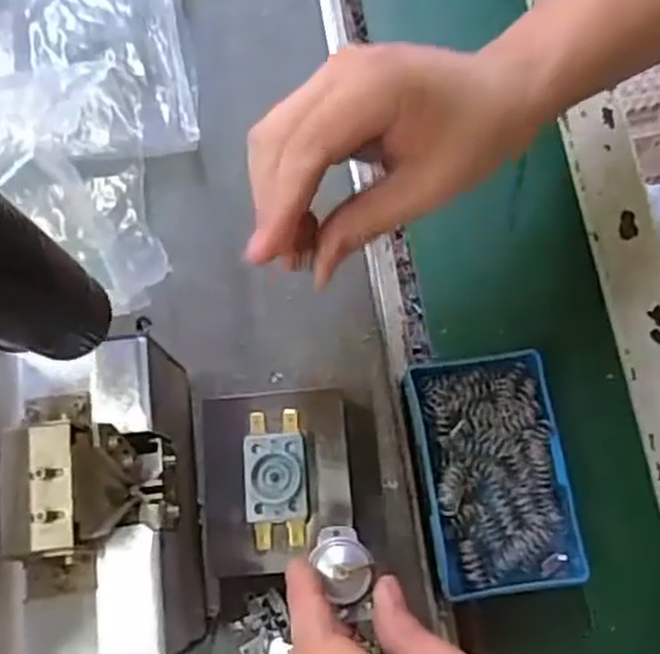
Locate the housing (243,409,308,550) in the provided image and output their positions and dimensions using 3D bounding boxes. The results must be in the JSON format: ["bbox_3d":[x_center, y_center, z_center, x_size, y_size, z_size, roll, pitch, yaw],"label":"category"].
[{"bbox_3d":[-0.025,0.067,0.343,0.027,0.012,0.059,-2,76,-5],"label":"housing"}]

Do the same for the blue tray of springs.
[{"bbox_3d":[0.080,0.073,0.385,0.069,0.027,0.112,-9,74,-1],"label":"blue tray of springs"}]

